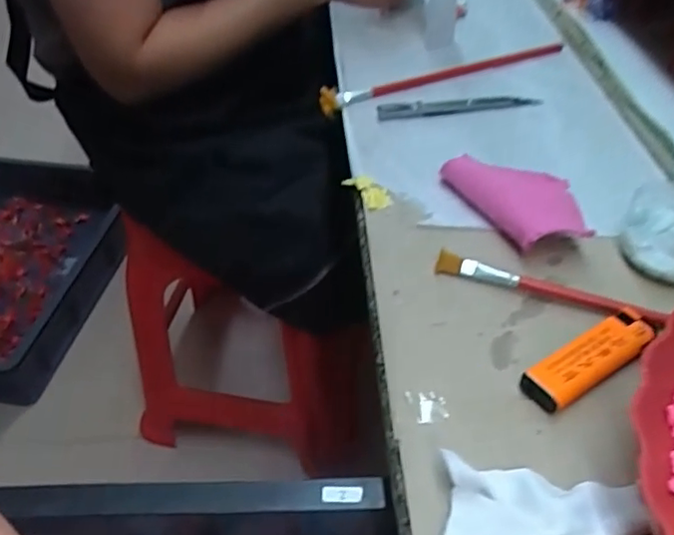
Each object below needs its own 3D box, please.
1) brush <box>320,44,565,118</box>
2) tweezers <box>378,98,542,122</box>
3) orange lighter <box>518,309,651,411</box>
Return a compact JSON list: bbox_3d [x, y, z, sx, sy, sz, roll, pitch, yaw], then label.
[{"bbox_3d":[0.100,-0.178,0.543,0.253,0.013,0.020,-20,47,-19],"label":"brush"},{"bbox_3d":[0.104,-0.135,0.511,0.140,0.004,0.019,-5,59,-9],"label":"tweezers"},{"bbox_3d":[0.131,0.047,0.312,0.079,0.014,0.023,-25,49,-23],"label":"orange lighter"}]

